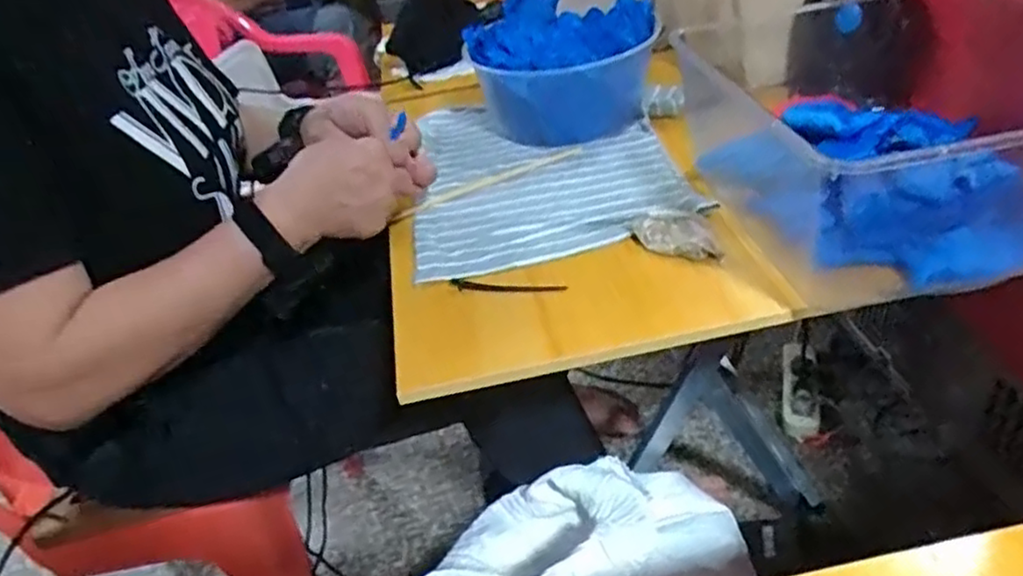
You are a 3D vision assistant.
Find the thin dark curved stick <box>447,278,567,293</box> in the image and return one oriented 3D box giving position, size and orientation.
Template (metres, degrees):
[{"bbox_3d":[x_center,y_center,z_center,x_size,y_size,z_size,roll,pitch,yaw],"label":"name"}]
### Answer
[{"bbox_3d":[-0.003,-0.002,0.593,0.098,0.005,0.011,2,38,12],"label":"thin dark curved stick"}]

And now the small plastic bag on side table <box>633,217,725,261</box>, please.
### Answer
[{"bbox_3d":[0.146,-0.044,0.614,0.075,0.021,0.048,4,39,14],"label":"small plastic bag on side table"}]

